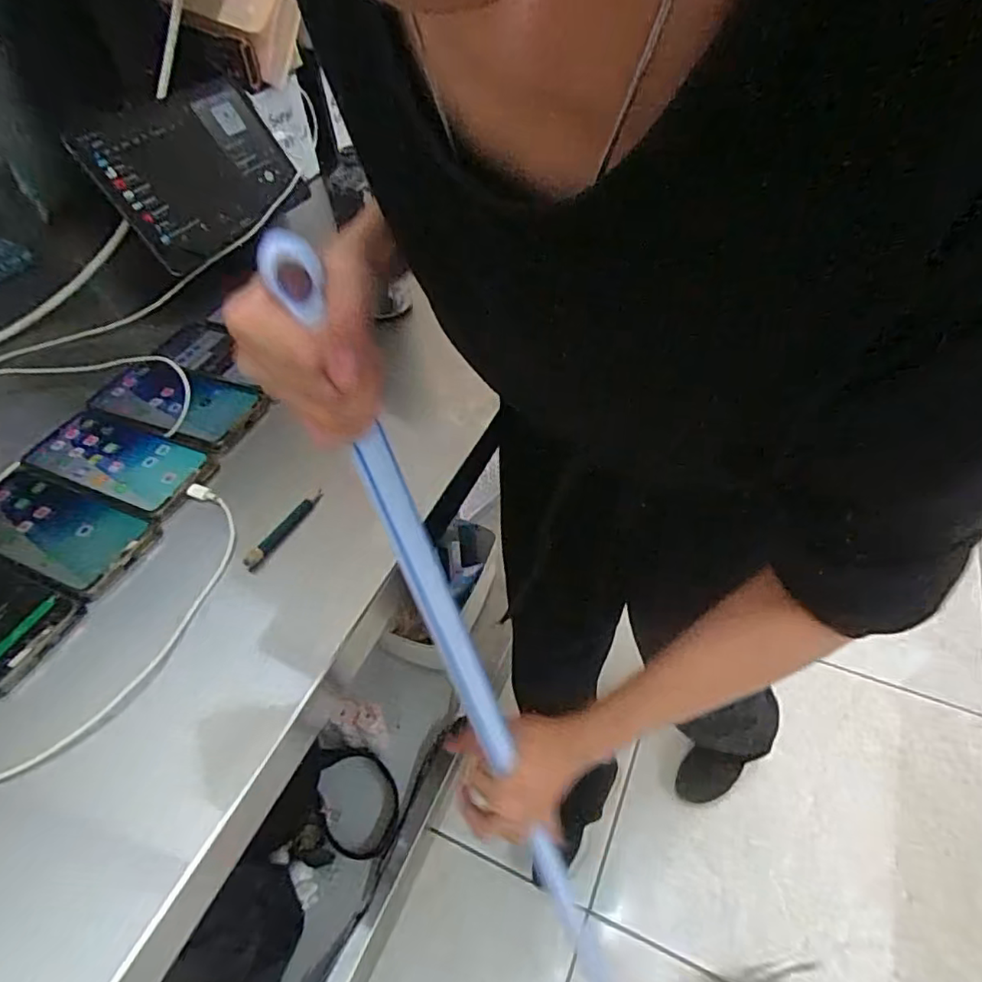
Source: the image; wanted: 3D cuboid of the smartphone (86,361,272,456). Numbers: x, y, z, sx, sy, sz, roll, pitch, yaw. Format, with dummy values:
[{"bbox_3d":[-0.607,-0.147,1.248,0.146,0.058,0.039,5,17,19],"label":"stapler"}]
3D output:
[{"bbox_3d":[-0.309,-0.089,0.585,0.175,0.013,0.082,17,55,15],"label":"smartphone"}]

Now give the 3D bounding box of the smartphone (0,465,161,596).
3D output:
[{"bbox_3d":[-0.360,0.029,0.489,0.171,0.016,0.073,15,49,20],"label":"smartphone"}]

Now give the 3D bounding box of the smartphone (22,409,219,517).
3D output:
[{"bbox_3d":[-0.334,-0.029,0.538,0.168,0.017,0.075,16,51,18],"label":"smartphone"}]

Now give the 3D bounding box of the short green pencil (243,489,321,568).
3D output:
[{"bbox_3d":[-0.167,0.029,0.482,0.008,0.008,0.085,18,51,19],"label":"short green pencil"}]

